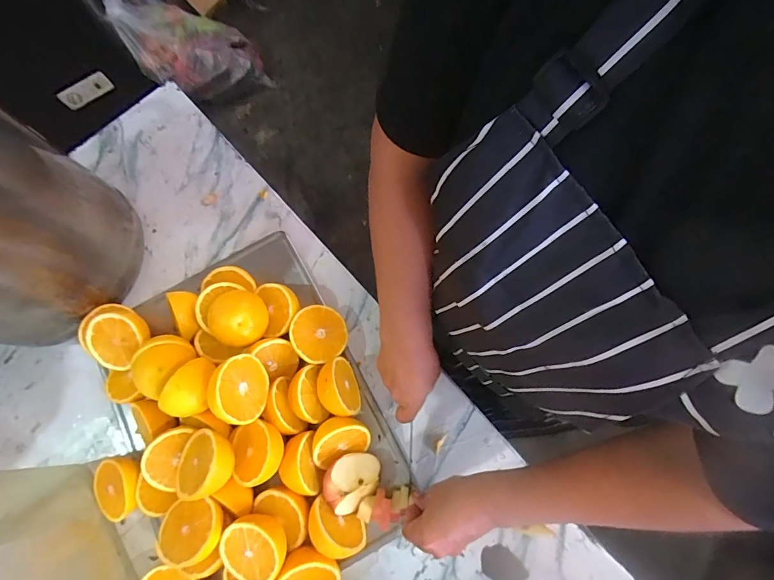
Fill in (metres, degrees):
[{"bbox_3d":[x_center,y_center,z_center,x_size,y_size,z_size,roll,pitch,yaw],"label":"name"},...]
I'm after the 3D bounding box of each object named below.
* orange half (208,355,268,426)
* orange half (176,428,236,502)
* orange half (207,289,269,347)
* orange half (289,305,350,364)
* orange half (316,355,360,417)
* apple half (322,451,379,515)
[{"bbox_3d":[-0.180,0.120,0.486,0.032,0.078,0.078,-17,80,32],"label":"orange half"},{"bbox_3d":[-0.213,0.207,0.477,0.060,0.035,0.072,-10,55,24],"label":"orange half"},{"bbox_3d":[-0.196,0.034,0.536,0.070,0.032,0.070,-10,66,-33],"label":"orange half"},{"bbox_3d":[-0.096,0.063,0.563,0.077,0.032,0.077,-14,76,-26],"label":"orange half"},{"bbox_3d":[-0.063,0.127,0.526,0.047,0.066,0.072,-18,74,-3],"label":"orange half"},{"bbox_3d":[-0.043,0.236,0.501,0.071,0.061,0.058,-35,75,-5],"label":"apple half"}]

